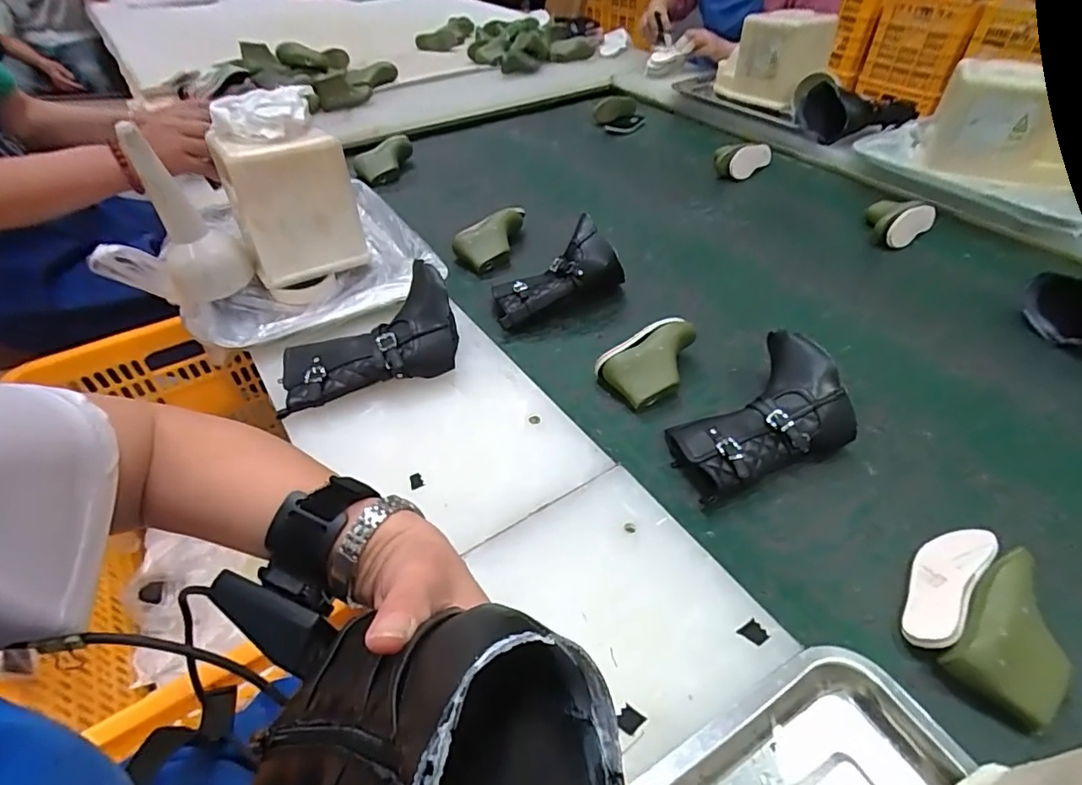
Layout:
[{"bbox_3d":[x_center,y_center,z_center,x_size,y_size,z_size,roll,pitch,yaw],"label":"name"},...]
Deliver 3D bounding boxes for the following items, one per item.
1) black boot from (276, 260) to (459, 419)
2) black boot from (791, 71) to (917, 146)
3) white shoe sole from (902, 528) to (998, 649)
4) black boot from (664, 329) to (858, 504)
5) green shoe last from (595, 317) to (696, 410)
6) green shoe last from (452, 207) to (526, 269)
[{"bbox_3d":[-0.184,-0.048,0.588,0.202,0.067,0.114,-28,50,-12],"label":"black boot"},{"bbox_3d":[0.645,-0.597,1.133,0.202,0.086,0.165,-19,48,-17],"label":"black boot"},{"bbox_3d":[0.335,0.157,0.455,0.127,0.008,0.052,-40,12,-26],"label":"white shoe sole"},{"bbox_3d":[0.234,0.027,0.574,0.216,0.068,0.132,-24,49,-27],"label":"black boot"},{"bbox_3d":[0.137,-0.039,0.646,0.120,0.054,0.076,-24,49,-27],"label":"green shoe last"},{"bbox_3d":[-0.080,-0.244,0.860,0.057,0.056,0.150,19,44,16],"label":"green shoe last"}]

